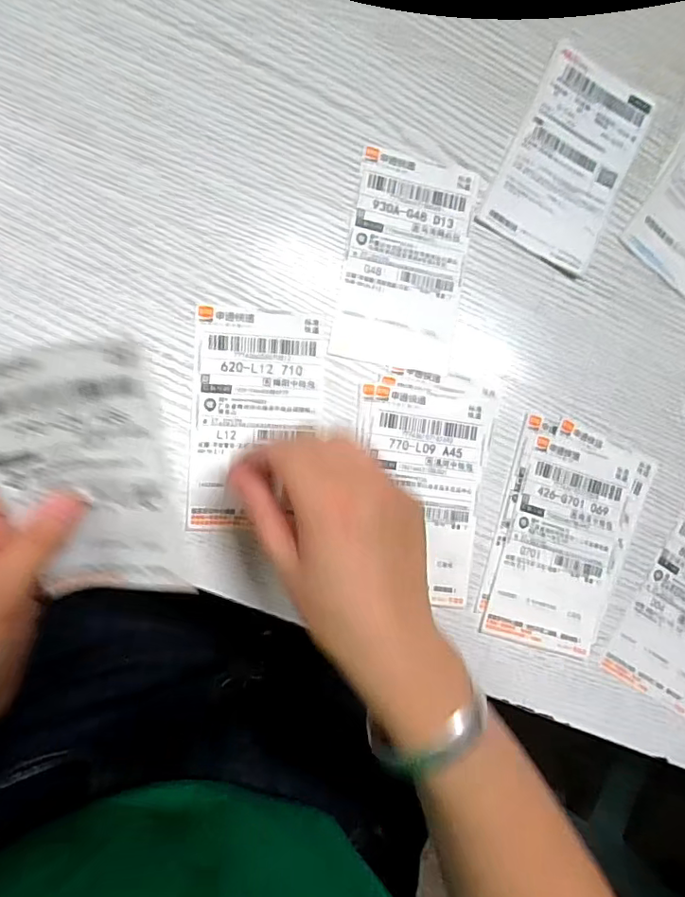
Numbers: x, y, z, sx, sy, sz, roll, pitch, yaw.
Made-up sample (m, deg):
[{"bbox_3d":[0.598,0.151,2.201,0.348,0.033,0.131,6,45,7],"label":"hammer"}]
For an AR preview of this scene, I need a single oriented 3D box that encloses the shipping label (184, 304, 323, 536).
[{"bbox_3d":[-0.051,-0.016,0.324,0.073,0.004,0.128,5,89,-9],"label":"shipping label"}]

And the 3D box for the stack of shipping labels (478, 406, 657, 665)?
[{"bbox_3d":[0.143,0.056,0.354,0.092,0.004,0.142,17,87,-9],"label":"stack of shipping labels"}]

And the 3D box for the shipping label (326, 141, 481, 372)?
[{"bbox_3d":[0.039,-0.115,0.339,0.074,0.004,0.128,10,88,-9],"label":"shipping label"}]

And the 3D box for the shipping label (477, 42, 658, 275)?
[{"bbox_3d":[0.149,-0.189,0.358,0.079,0.004,0.133,25,86,-8],"label":"shipping label"}]

